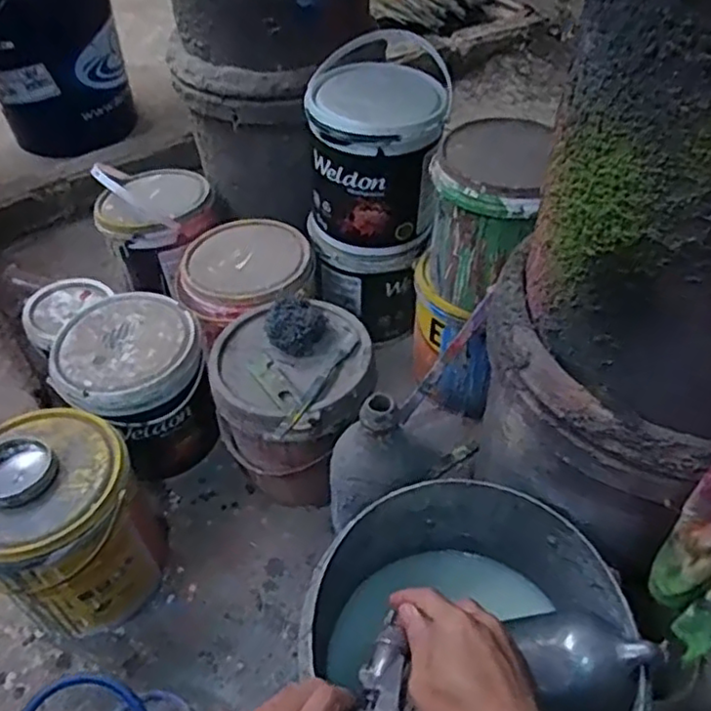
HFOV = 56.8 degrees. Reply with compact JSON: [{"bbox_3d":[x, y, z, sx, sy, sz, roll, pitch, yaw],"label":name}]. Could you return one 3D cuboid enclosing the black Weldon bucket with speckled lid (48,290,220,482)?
[{"bbox_3d":[-0.277,0.038,0.858,0.168,0.164,0.182,-2,48,2],"label":"black Weldon bucket with speckled lid"}]

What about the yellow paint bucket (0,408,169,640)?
[{"bbox_3d":[-0.319,0.187,0.731,0.174,0.209,0.178,-31,54,-22],"label":"yellow paint bucket"}]

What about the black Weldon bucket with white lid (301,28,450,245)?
[{"bbox_3d":[0.031,-0.271,0.877,0.169,0.176,0.175,-2,48,2],"label":"black Weldon bucket with white lid"}]

